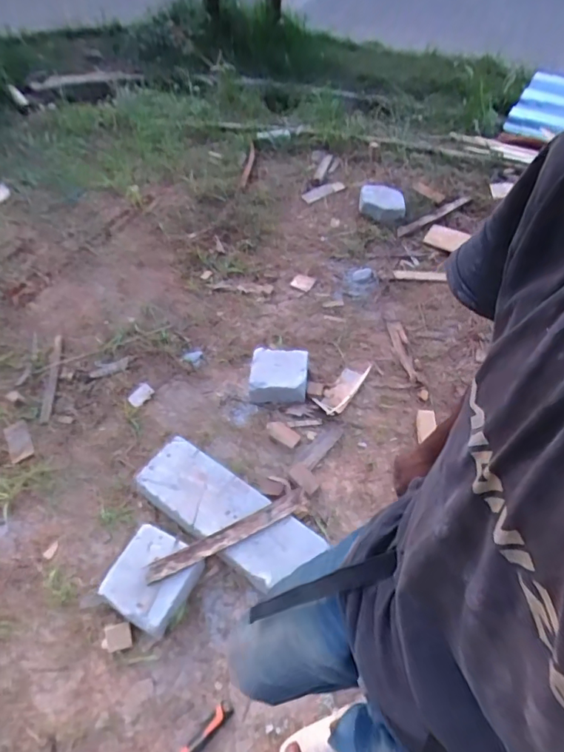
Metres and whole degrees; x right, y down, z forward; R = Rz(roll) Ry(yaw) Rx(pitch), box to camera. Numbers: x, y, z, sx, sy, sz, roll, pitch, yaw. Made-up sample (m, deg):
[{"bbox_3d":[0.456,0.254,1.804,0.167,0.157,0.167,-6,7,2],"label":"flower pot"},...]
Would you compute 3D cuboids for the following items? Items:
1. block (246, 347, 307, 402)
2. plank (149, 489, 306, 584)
[{"bbox_3d":[-0.009,-0.009,1.781,0.205,0.089,0.203,4,50,1],"label":"block"},{"bbox_3d":[-0.142,0.442,1.399,0.491,0.035,0.060,-25,54,-18],"label":"plank"}]

